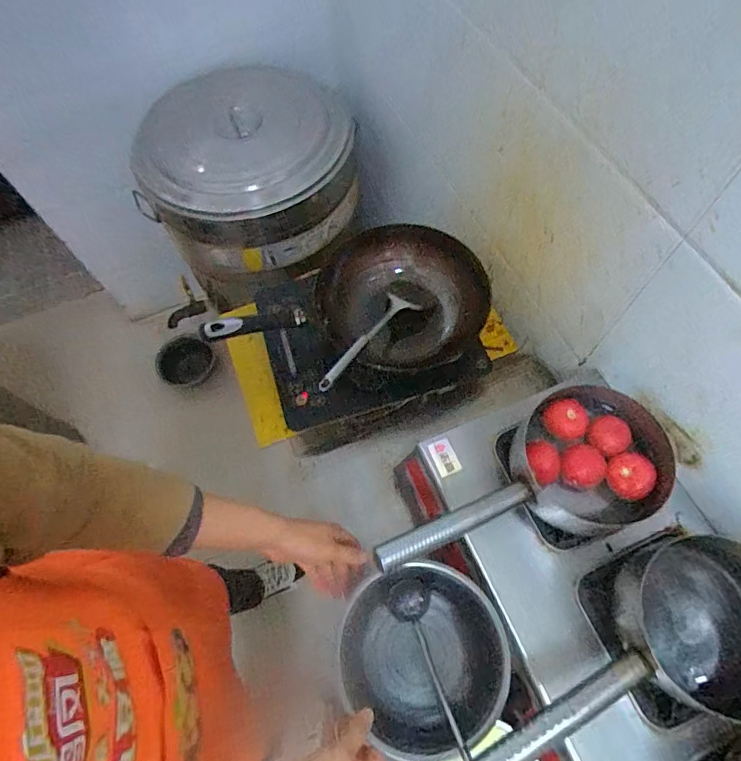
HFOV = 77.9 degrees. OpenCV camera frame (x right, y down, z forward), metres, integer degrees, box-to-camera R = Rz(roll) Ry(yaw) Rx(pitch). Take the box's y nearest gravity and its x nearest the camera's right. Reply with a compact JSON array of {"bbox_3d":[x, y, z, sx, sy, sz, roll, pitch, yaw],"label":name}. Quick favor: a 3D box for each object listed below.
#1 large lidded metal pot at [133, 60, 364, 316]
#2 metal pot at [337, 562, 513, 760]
[{"bbox_3d":[-0.297,-0.534,1.176,0.518,0.256,0.436,-42,70,-16],"label":"large lidded metal pot"},{"bbox_3d":[0.063,0.334,0.573,0.200,0.099,0.195,-1,64,2],"label":"metal pot"}]

